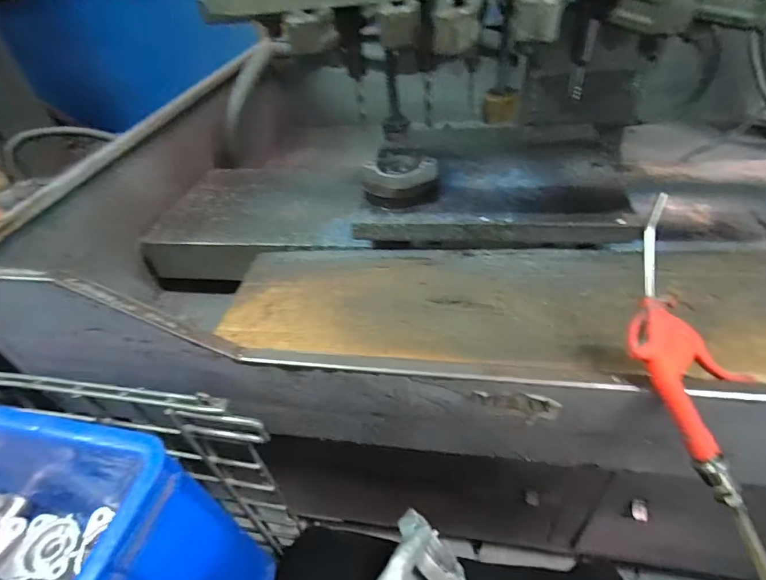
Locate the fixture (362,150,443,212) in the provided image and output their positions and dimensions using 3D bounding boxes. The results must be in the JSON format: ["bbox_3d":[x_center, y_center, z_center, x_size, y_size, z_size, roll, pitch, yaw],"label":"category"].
[{"bbox_3d":[0.025,-0.166,0.603,0.103,0.045,0.120,-4,42,3],"label":"fixture"}]

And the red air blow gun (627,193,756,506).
[{"bbox_3d":[0.248,0.050,0.350,0.087,0.021,0.246,-14,87,-8],"label":"red air blow gun"}]

